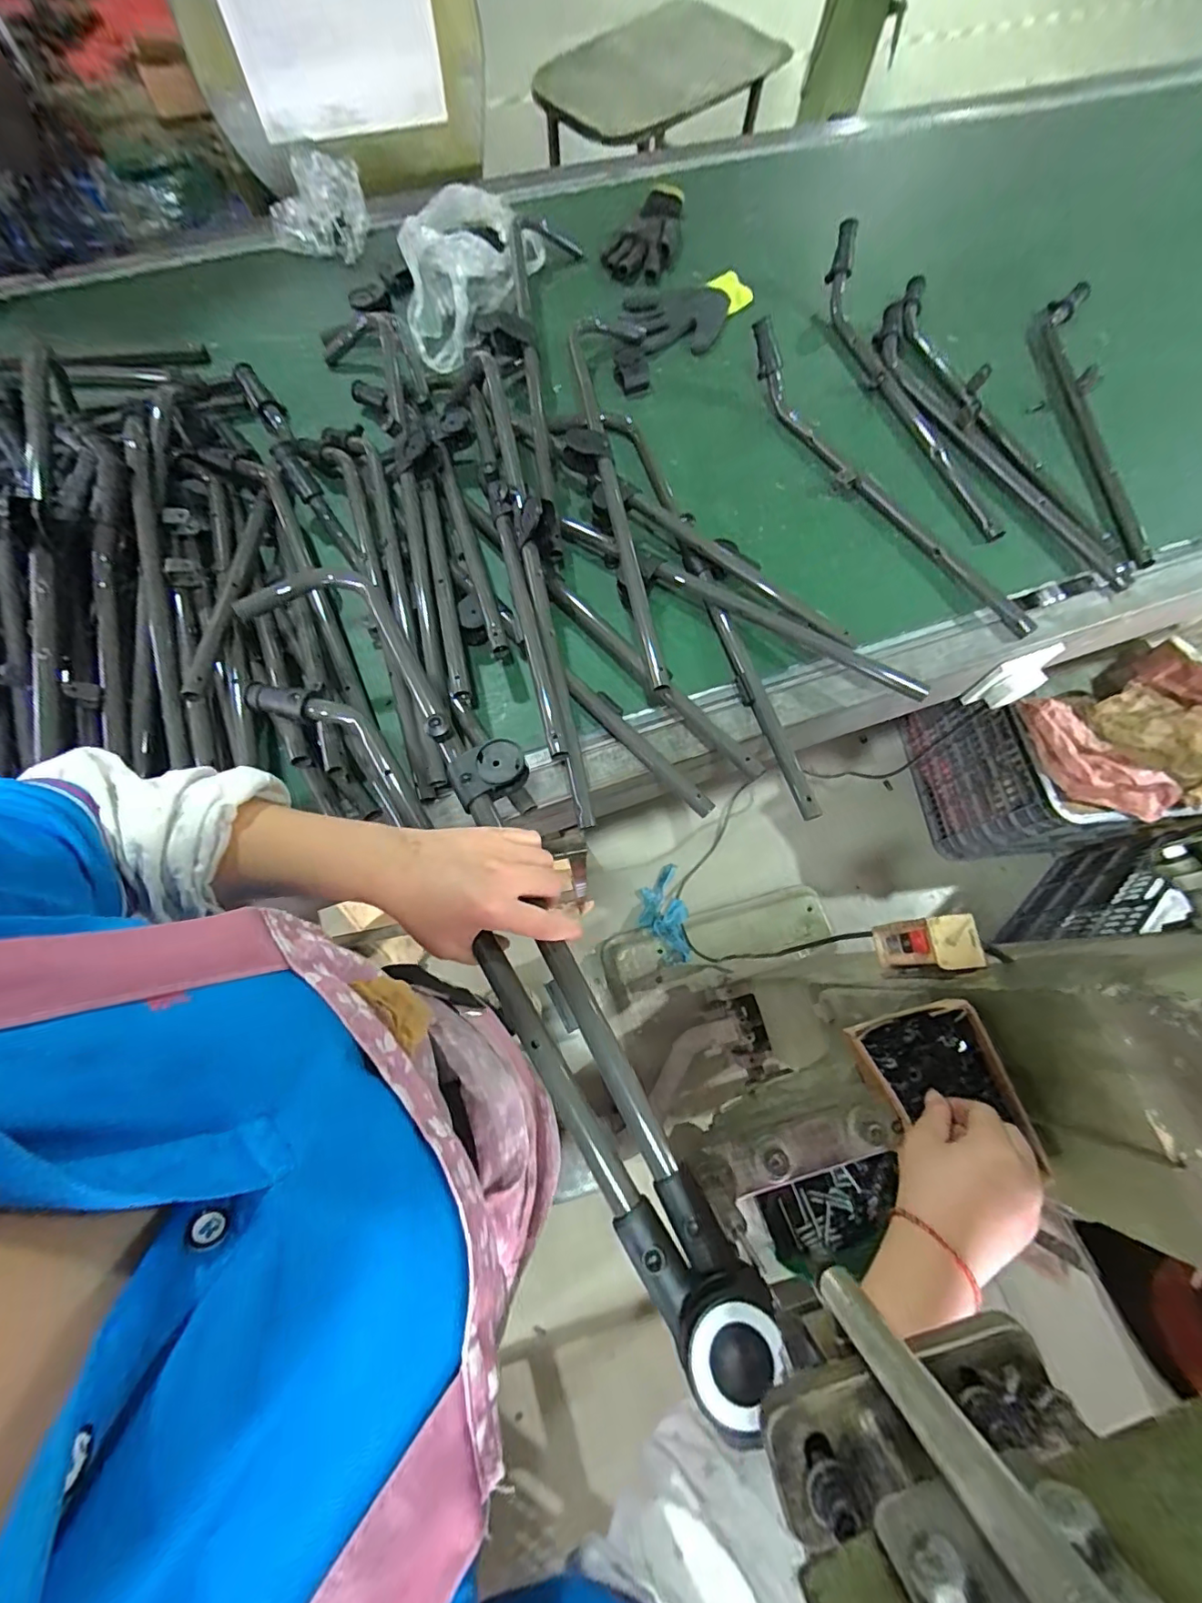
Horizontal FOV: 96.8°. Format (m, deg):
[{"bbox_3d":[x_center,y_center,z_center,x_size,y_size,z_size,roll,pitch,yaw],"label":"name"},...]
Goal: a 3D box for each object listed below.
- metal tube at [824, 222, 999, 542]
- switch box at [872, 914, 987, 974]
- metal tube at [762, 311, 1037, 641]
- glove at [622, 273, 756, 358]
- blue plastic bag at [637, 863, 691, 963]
[{"bbox_3d":[0.416,-0.590,0.738,0.061,0.052,0.550,-13,72,-7],"label":"metal tube"},{"bbox_3d":[0.330,0.147,0.547,0.044,0.110,0.053,-6,72,-4],"label":"switch box"},{"bbox_3d":[0.359,-0.421,0.686,0.065,0.054,0.537,-31,75,-12],"label":"metal tube"},{"bbox_3d":[0.135,-0.739,0.802,0.218,0.022,0.114,-27,75,-11],"label":"glove"},{"bbox_3d":[0.155,0.277,1.305,0.120,0.061,0.258,-10,40,-5],"label":"blue plastic bag"}]

